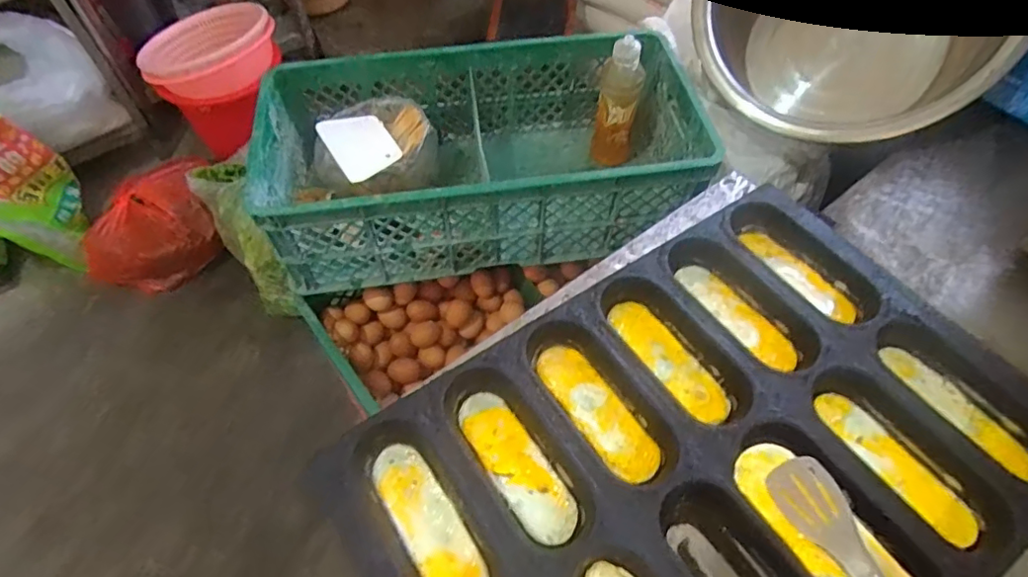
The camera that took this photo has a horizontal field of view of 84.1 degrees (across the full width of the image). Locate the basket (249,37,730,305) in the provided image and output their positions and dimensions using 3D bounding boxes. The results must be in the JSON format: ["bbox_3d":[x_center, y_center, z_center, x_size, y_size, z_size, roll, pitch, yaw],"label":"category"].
[{"bbox_3d":[-0.050,-0.204,0.913,0.642,0.182,0.357,-8,56,-4],"label":"basket"}]

